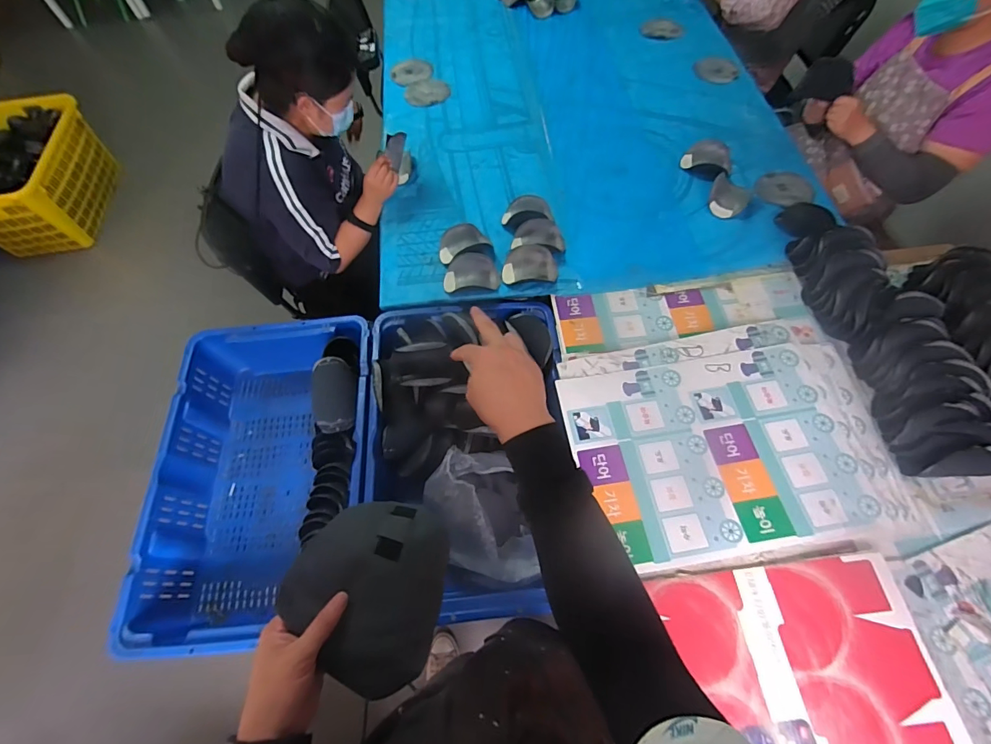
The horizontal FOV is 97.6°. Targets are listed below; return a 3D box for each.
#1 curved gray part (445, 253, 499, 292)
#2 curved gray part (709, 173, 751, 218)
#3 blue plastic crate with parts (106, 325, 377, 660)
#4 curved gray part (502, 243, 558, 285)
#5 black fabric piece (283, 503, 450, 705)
[{"bbox_3d":[-0.059,-0.248,1.076,0.132,0.031,0.101,-2,61,-1],"label":"curved gray part"},{"bbox_3d":[0.634,-0.479,1.174,0.092,0.033,0.147,18,63,10],"label":"curved gray part"},{"bbox_3d":[-0.482,0.214,0.956,0.424,0.200,0.652,-5,62,0],"label":"blue plastic crate with parts"},{"bbox_3d":[0.086,-0.264,1.067,0.135,0.044,0.092,1,61,1],"label":"curved gray part"},{"bbox_3d":[-0.139,0.239,0.476,0.155,0.057,0.186,7,62,4],"label":"black fabric piece"}]

